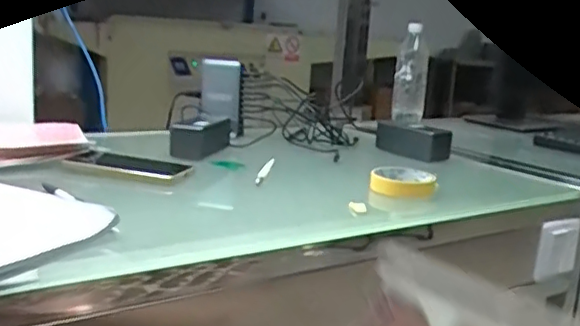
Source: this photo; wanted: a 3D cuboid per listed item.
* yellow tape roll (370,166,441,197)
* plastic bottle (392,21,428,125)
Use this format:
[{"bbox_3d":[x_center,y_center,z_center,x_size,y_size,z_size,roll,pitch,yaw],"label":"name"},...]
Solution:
[{"bbox_3d":[0.155,0.026,0.830,0.084,0.030,0.084,5,13,12],"label":"yellow tape roll"},{"bbox_3d":[0.268,-0.196,1.372,0.067,0.219,0.055,5,13,15],"label":"plastic bottle"}]

